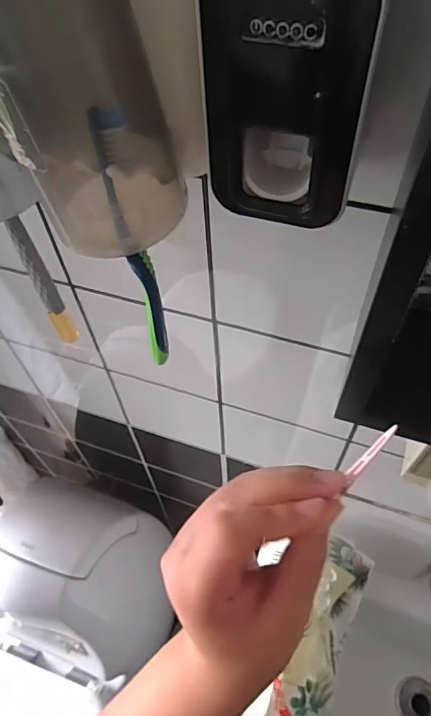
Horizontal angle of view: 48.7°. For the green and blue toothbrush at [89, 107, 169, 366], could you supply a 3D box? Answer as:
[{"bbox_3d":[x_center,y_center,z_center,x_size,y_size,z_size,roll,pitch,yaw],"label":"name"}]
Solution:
[{"bbox_3d":[-0.041,-0.049,0.265,0.014,0.180,0.011,-18,56,-9],"label":"green and blue toothbrush"}]

